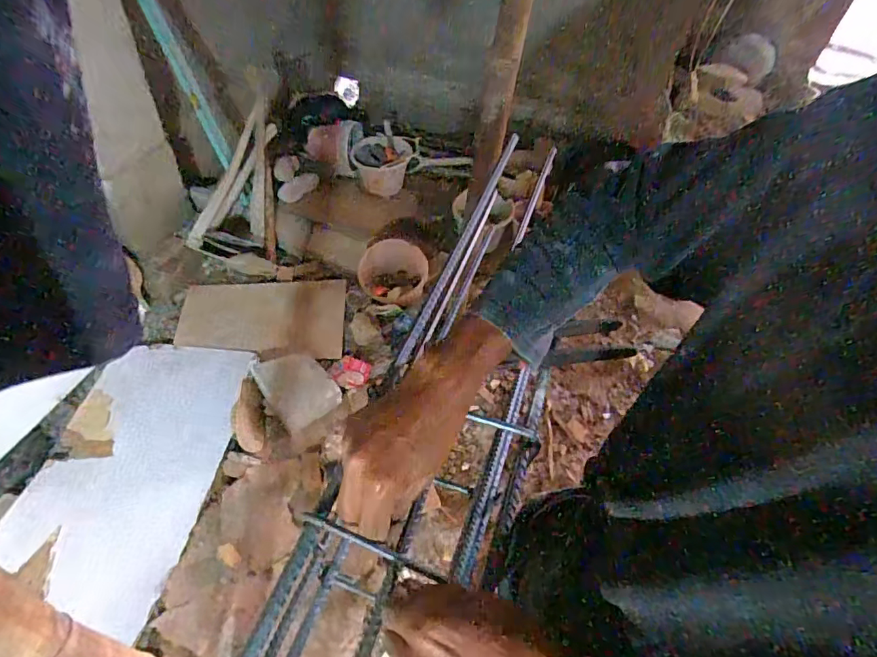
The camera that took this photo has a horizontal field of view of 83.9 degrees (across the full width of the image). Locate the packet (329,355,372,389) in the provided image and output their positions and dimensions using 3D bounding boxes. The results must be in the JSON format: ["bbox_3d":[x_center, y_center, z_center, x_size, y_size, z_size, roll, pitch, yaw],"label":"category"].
[{"bbox_3d":[-0.322,0.161,1.753,0.139,0.030,0.148,20,37,-7],"label":"packet"}]

